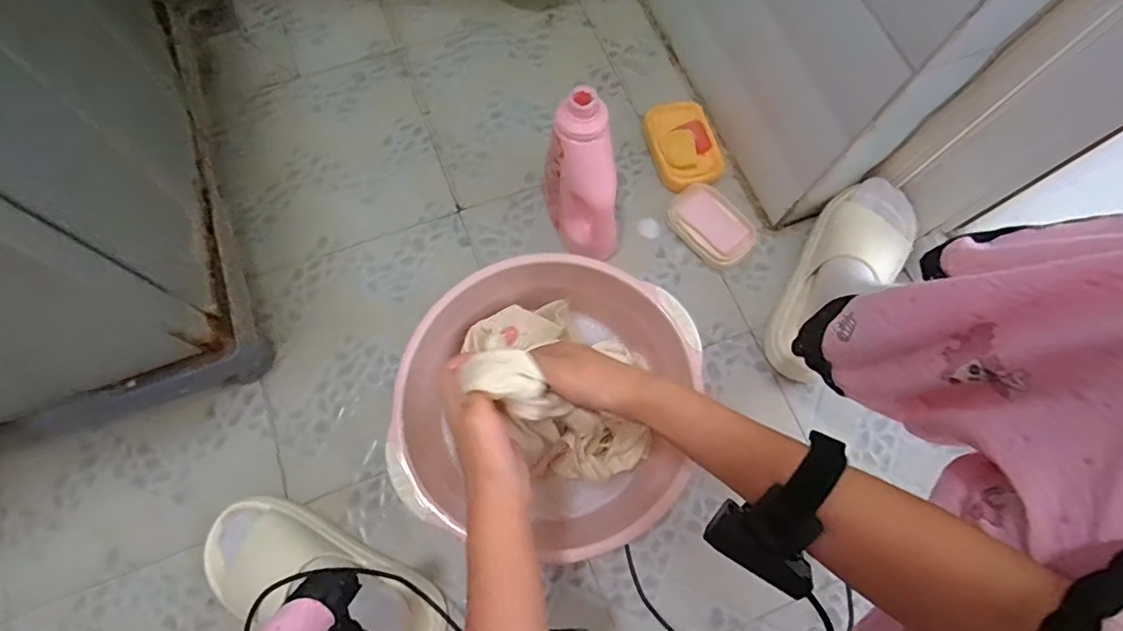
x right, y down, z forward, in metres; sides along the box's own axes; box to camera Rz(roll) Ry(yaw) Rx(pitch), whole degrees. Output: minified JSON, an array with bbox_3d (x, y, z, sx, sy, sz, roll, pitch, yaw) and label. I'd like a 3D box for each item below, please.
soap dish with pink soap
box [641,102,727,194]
[{"bbox_3d":[0.209,-0.127,0.726,0.087,0.030,0.116,-38,76,-12],"label":"soap dish with pink soap"},{"bbox_3d":[0.178,-0.244,0.760,0.091,0.038,0.134,-19,73,-7],"label":"box"}]

